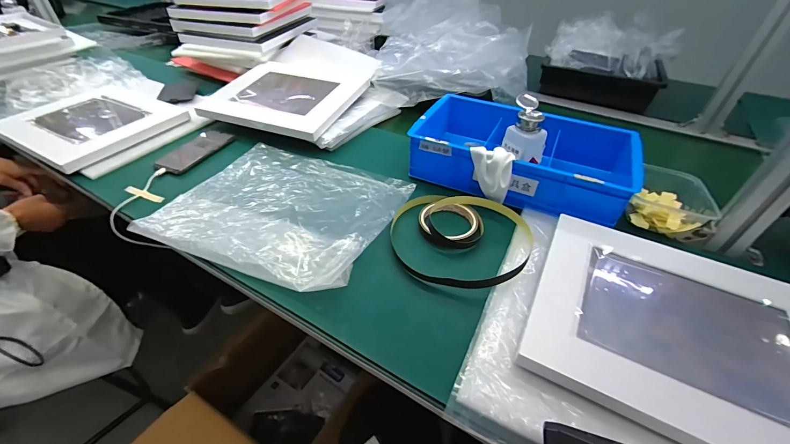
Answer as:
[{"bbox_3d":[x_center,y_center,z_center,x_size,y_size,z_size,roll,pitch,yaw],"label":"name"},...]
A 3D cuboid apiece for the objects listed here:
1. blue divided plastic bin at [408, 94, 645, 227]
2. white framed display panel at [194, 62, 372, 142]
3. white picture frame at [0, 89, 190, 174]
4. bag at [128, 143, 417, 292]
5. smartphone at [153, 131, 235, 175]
[{"bbox_3d":[0.219,-0.127,0.607,0.348,0.086,0.249,19,45,18],"label":"blue divided plastic bin"},{"bbox_3d":[-0.240,-0.284,0.771,0.300,0.021,0.251,16,51,15],"label":"white framed display panel"},{"bbox_3d":[-0.644,-0.214,0.734,0.297,0.018,0.252,22,46,20],"label":"white picture frame"},{"bbox_3d":[-0.180,-0.025,0.557,0.332,0.015,0.273,16,44,15],"label":"bag"},{"bbox_3d":[-0.396,-0.142,0.683,0.071,0.012,0.144,18,45,17],"label":"smartphone"}]

